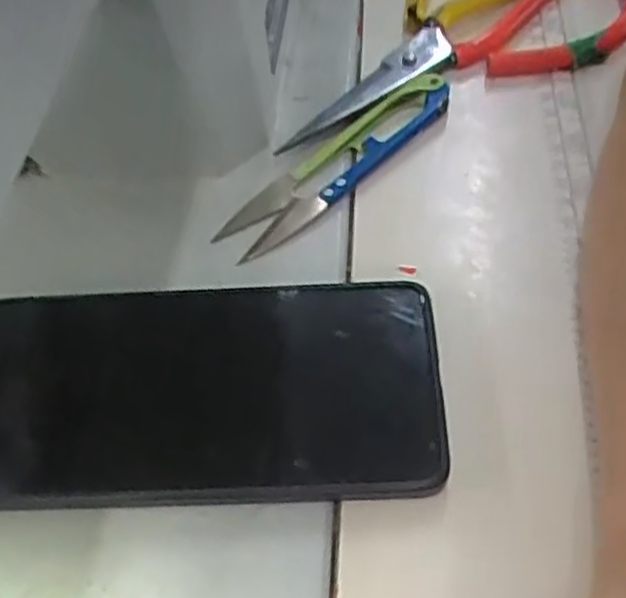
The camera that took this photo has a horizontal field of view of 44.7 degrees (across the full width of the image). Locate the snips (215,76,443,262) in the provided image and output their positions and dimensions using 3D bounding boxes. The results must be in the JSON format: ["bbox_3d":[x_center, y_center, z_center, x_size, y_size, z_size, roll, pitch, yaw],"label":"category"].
[{"bbox_3d":[0.012,-0.057,0.318,0.121,0.011,0.027,-40,61,-21],"label":"snips"}]

